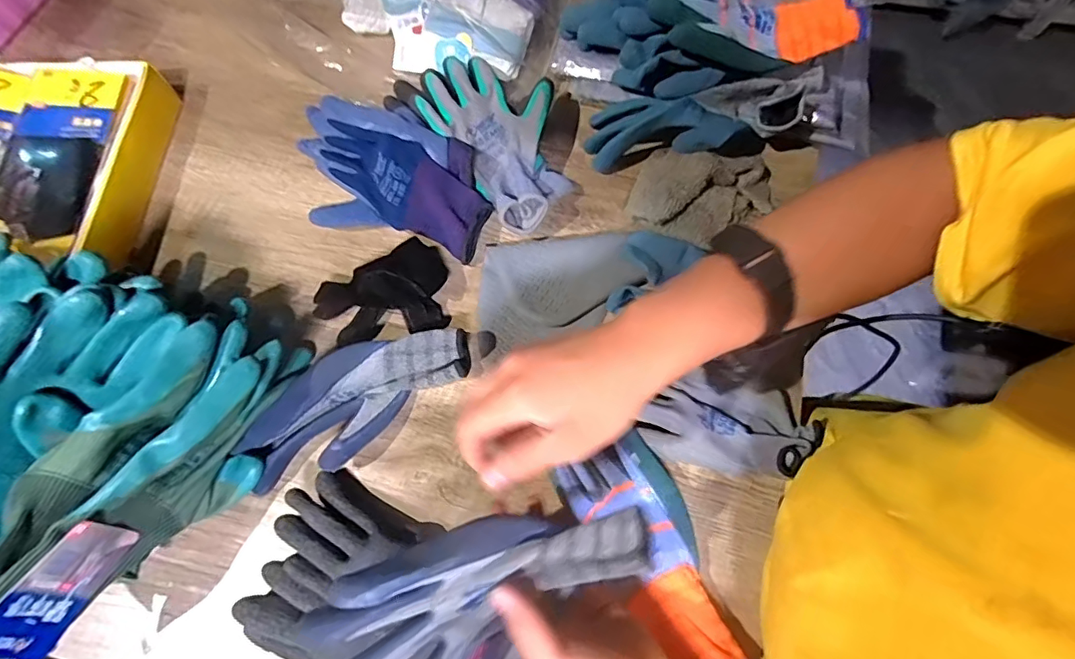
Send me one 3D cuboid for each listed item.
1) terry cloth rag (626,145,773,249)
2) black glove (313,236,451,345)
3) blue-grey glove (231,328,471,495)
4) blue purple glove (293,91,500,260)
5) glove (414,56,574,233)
[{"bbox_3d":[0.169,-0.140,0.533,0.131,0.030,0.115,22,71,8],"label":"terry cloth rag"},{"bbox_3d":[-0.150,-0.037,0.490,0.123,0.049,0.084,-10,70,-4],"label":"black glove"},{"bbox_3d":[-0.155,0.061,0.455,0.204,0.045,0.078,-39,74,-13],"label":"blue-grey glove"},{"bbox_3d":[-0.151,-0.158,0.526,0.225,0.068,0.136,17,70,7],"label":"blue purple glove"},{"bbox_3d":[-0.036,-0.207,0.546,0.126,0.051,0.220,-33,73,-12],"label":"glove"}]

